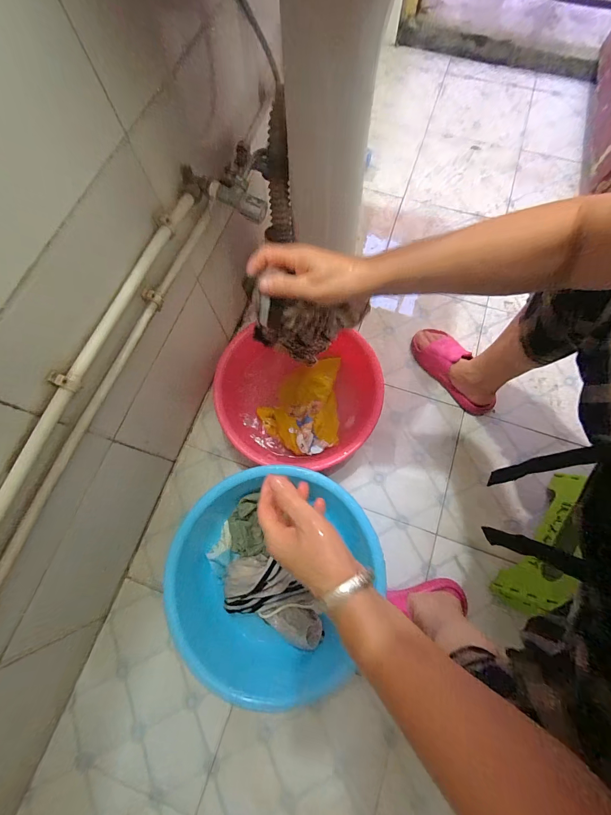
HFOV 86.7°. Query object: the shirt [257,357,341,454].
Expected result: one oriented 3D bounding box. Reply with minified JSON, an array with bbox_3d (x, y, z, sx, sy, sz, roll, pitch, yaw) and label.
[{"bbox_3d":[-0.013,-0.006,0.740,0.172,0.040,0.219,2,71,1],"label":"shirt"}]

